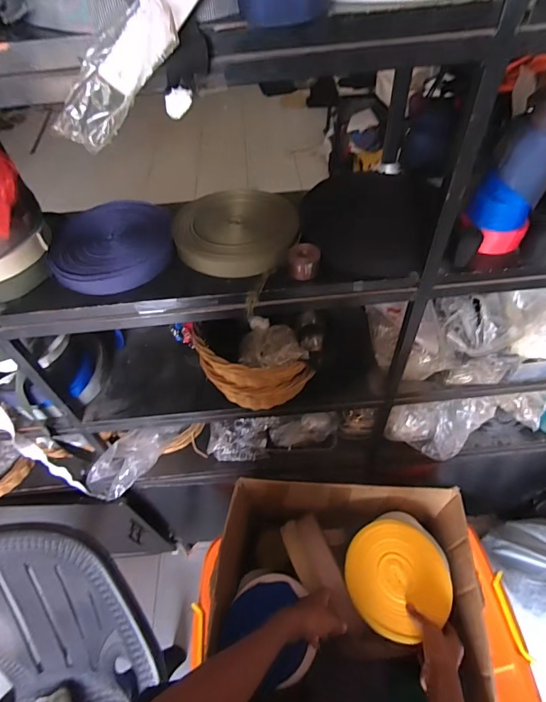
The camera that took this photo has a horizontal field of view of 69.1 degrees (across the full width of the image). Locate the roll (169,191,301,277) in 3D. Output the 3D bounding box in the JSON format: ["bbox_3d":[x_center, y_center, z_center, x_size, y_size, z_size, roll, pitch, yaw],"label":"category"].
[{"bbox_3d":[-0.053,-0.166,0.548,0.168,0.041,0.138,1,51,6],"label":"roll"}]

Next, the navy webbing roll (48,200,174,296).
[{"bbox_3d":[-0.220,-0.149,0.547,0.162,0.024,0.176,-2,51,3],"label":"navy webbing roll"}]

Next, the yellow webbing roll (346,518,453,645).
[{"bbox_3d":[0.223,0.398,0.701,0.172,0.027,0.182,-2,51,3],"label":"yellow webbing roll"}]

